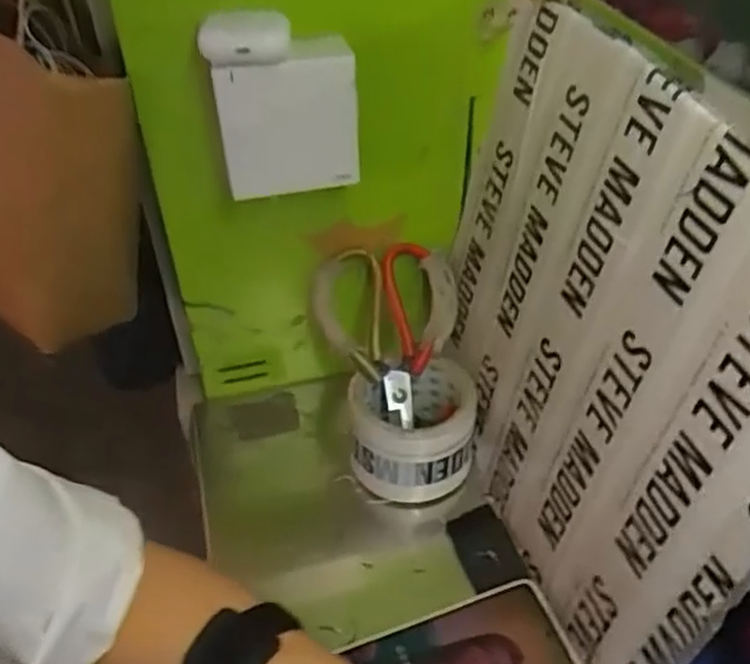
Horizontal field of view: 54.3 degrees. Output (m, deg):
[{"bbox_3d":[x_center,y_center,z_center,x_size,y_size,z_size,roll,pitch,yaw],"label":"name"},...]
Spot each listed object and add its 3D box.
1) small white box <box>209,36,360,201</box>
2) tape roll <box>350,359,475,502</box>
[{"bbox_3d":[-0.054,-0.132,0.458,0.084,0.088,0.025,-6,41,-8],"label":"small white box"},{"bbox_3d":[0.031,0.075,0.570,0.098,0.077,0.085,-4,41,-6],"label":"tape roll"}]

